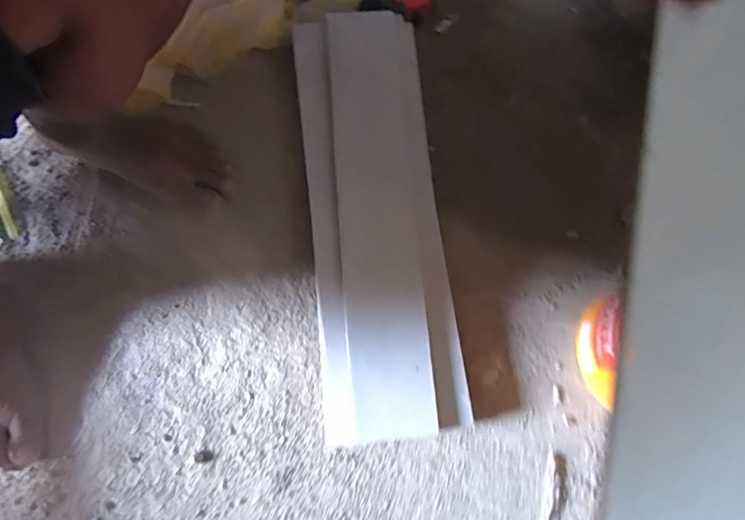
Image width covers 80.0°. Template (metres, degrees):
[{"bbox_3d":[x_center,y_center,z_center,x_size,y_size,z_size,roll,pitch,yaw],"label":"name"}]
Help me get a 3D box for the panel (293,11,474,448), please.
[{"bbox_3d":[0.000,-0.064,0.506,0.146,0.046,0.491,-6,73,-1],"label":"panel"}]

